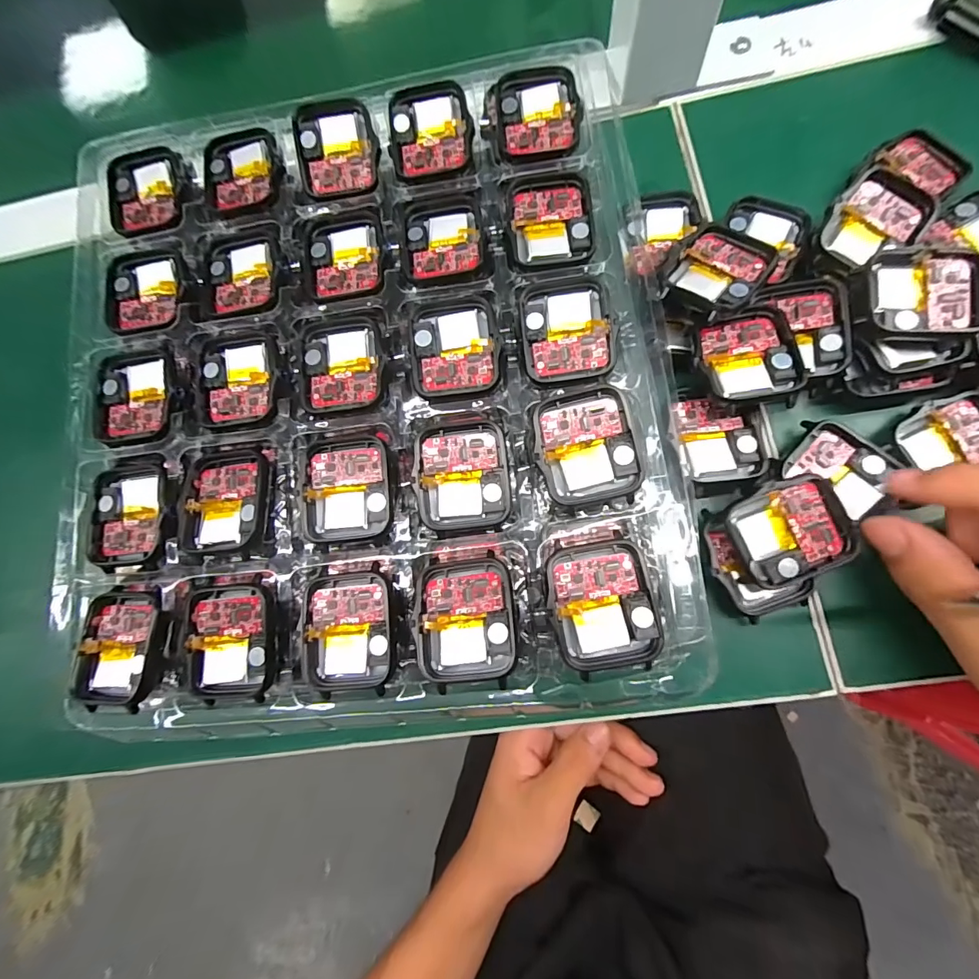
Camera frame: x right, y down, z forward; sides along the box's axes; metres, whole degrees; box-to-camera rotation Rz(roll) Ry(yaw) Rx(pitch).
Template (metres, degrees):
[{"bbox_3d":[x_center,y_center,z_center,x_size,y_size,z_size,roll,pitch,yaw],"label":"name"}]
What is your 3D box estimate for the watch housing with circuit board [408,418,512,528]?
[{"bbox_3d":[-0.011,-0.006,0.179,0.036,0.007,0.043,-5,78,6],"label":"watch housing with circuit board"}]

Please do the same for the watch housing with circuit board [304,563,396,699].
[{"bbox_3d":[-0.054,0.055,0.172,0.036,0.007,0.045,-8,78,5],"label":"watch housing with circuit board"}]

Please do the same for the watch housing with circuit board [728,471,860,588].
[{"bbox_3d":[0.119,0.016,0.178,0.044,0.013,0.037,-22,77,2],"label":"watch housing with circuit board"}]

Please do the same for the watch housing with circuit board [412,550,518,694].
[{"bbox_3d":[-0.009,0.048,0.167,0.036,0.011,0.044,-7,78,6],"label":"watch housing with circuit board"}]

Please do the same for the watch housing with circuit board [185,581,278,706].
[{"bbox_3d":[-0.102,0.061,0.179,0.035,0.012,0.045,-6,78,6],"label":"watch housing with circuit board"}]

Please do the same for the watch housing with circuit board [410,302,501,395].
[{"bbox_3d":[-0.015,-0.060,0.190,0.036,0.006,0.040,-5,78,6],"label":"watch housing with circuit board"}]

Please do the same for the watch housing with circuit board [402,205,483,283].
[{"bbox_3d":[-0.021,-0.112,0.202,0.035,0.004,0.039,-6,78,6],"label":"watch housing with circuit board"}]

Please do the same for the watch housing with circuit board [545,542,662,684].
[{"bbox_3d":[0.041,0.042,0.166,0.036,0.016,0.045,-11,77,5],"label":"watch housing with circuit board"}]

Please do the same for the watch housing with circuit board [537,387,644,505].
[{"bbox_3d":[0.037,-0.016,0.174,0.037,0.011,0.042,-12,77,4],"label":"watch housing with circuit board"}]

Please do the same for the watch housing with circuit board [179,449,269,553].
[{"bbox_3d":[-0.109,0.004,0.185,0.034,0.011,0.042,-2,78,7],"label":"watch housing with circuit board"}]

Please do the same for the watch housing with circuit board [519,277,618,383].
[{"bbox_3d":[0.032,-0.067,0.186,0.036,0.010,0.041,-7,78,6],"label":"watch housing with circuit board"}]

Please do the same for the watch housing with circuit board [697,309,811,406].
[{"bbox_3d":[0.105,-0.055,0.183,0.037,0.009,0.042,-8,78,5],"label":"watch housing with circuit board"}]

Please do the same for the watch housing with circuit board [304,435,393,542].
[{"bbox_3d":[-0.057,-0.001,0.183,0.035,0.005,0.042,-4,78,6],"label":"watch housing with circuit board"}]

